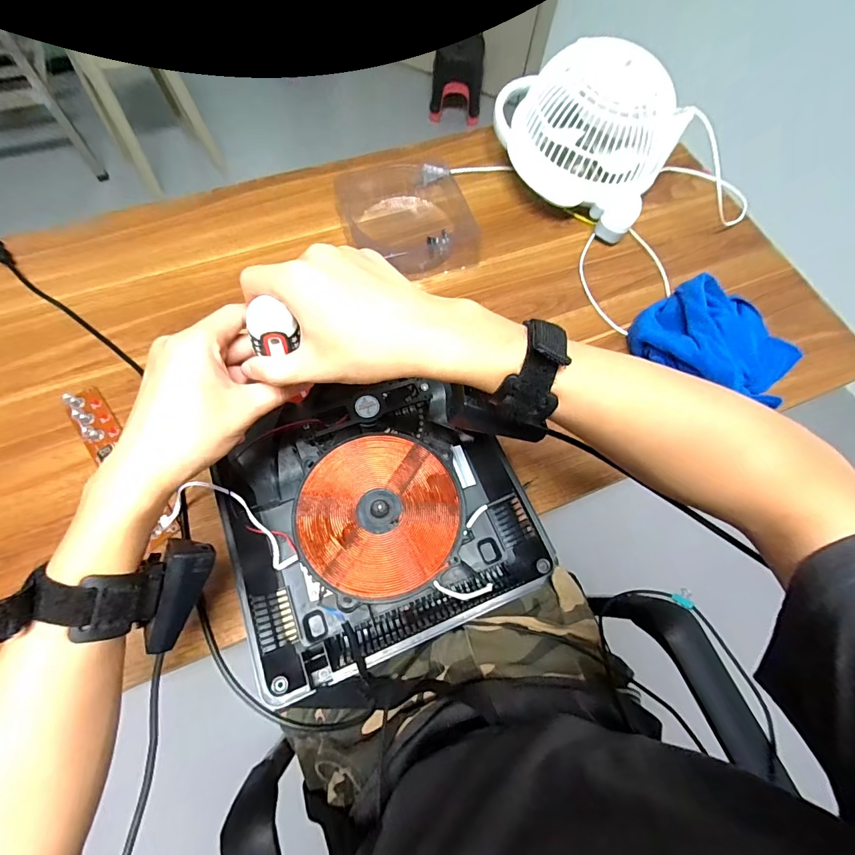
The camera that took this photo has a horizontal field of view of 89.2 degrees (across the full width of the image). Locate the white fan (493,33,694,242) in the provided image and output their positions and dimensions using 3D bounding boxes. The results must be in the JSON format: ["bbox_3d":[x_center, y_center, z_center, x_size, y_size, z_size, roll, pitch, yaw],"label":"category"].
[{"bbox_3d":[0.211,-0.412,0.606,0.247,0.146,0.175,27,68,8],"label":"white fan"}]

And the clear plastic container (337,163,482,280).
[{"bbox_3d":[-0.028,-0.299,0.613,0.176,0.040,0.195,-16,69,-10],"label":"clear plastic container"}]

